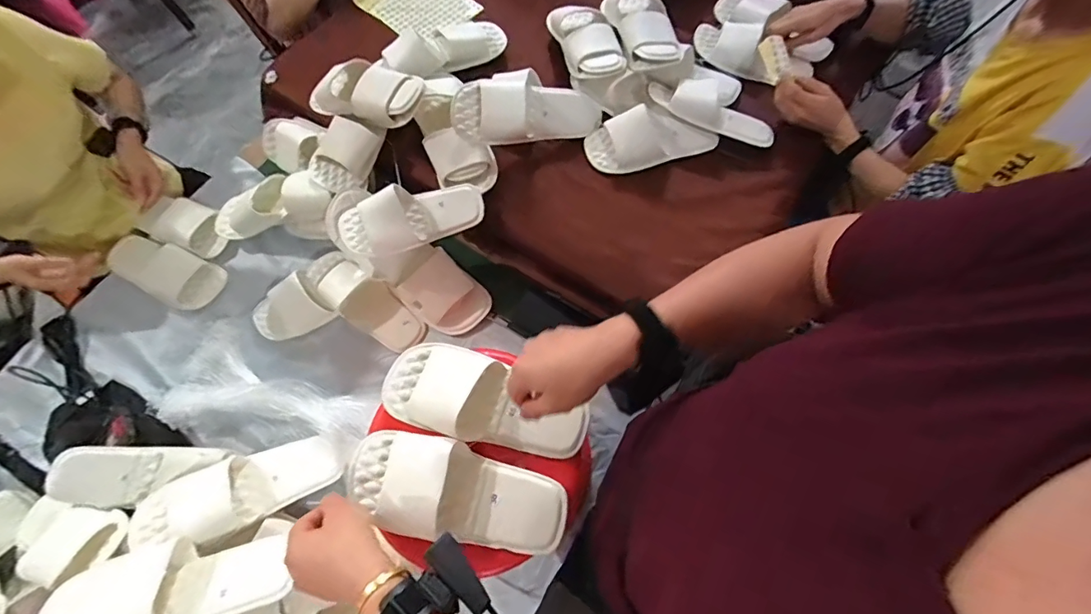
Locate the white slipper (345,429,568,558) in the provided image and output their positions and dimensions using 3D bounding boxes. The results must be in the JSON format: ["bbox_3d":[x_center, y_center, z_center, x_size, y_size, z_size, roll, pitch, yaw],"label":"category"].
[{"bbox_3d":[-0.095,0.193,0.485,0.232,0.049,0.097,9,70,4],"label":"white slipper"}]

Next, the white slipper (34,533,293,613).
[{"bbox_3d":[-0.466,0.356,0.578,0.267,0.050,0.112,-1,34,-18],"label":"white slipper"}]

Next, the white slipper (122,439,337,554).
[{"bbox_3d":[-0.446,0.272,0.676,0.265,0.054,0.113,-15,69,-24],"label":"white slipper"}]

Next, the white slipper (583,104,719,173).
[{"bbox_3d":[0.188,-0.307,0.804,0.230,0.080,0.096,-12,70,-4],"label":"white slipper"}]

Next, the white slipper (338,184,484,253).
[{"bbox_3d":[-0.222,-0.152,0.759,0.237,0.056,0.090,-14,70,-5],"label":"white slipper"}]

